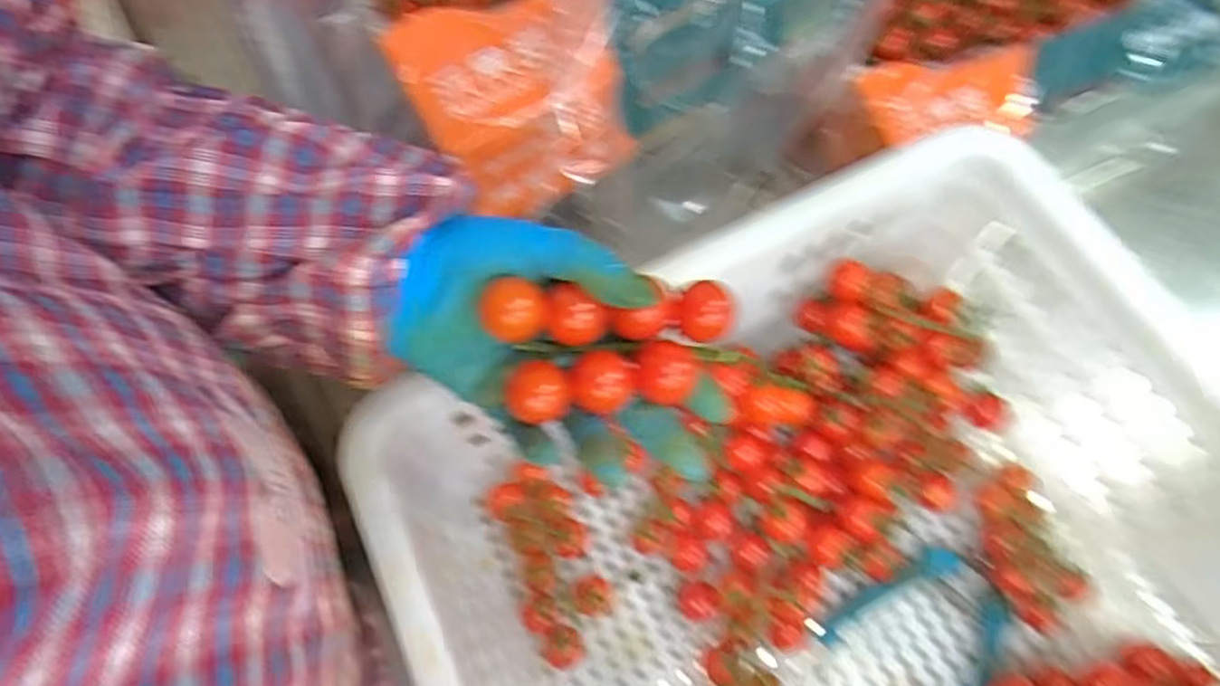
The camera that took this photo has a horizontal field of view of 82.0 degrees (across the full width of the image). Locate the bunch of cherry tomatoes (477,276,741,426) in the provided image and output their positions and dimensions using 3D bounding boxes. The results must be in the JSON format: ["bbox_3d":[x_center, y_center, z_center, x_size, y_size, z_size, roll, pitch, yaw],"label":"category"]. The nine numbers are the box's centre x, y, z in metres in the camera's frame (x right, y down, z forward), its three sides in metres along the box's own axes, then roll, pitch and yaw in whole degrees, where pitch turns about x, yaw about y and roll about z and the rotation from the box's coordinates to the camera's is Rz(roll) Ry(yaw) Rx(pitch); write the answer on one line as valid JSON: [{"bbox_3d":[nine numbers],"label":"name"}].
[{"bbox_3d":[0.003,0.002,0.278,0.093,0.031,0.046,-5,74,-3],"label":"bunch of cherry tomatoes"}]

